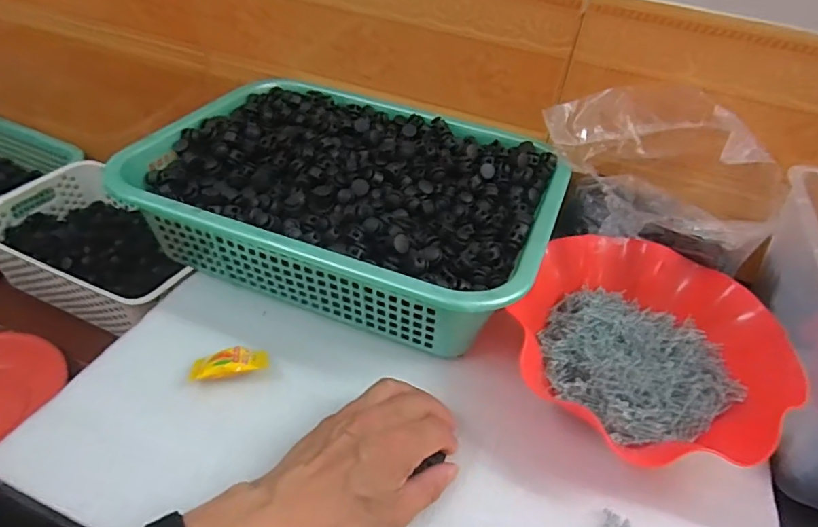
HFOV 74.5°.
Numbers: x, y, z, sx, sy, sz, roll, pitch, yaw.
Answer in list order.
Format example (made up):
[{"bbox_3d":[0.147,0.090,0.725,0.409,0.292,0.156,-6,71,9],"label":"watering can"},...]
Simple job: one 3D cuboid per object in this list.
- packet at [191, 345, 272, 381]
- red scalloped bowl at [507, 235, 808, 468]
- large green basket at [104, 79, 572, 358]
[{"bbox_3d":[-0.143,0.081,0.430,0.060,0.020,0.029,-5,43,-13],"label":"packet"},{"bbox_3d":[0.197,0.071,0.453,0.208,0.060,0.218,4,42,-3],"label":"red scalloped bowl"},{"bbox_3d":[-0.053,-0.070,0.543,0.388,0.083,0.296,22,44,16],"label":"large green basket"}]

